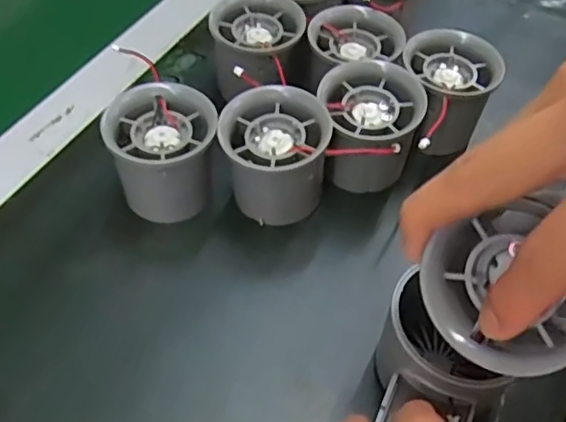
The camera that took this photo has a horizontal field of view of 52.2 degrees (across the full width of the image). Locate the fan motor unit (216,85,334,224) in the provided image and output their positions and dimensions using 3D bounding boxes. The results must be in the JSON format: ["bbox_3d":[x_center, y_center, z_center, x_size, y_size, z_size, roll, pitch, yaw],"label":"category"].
[{"bbox_3d":[-0.004,-0.028,0.308,0.056,0.053,0.055,17,53,10],"label":"fan motor unit"}]

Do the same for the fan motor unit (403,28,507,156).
[{"bbox_3d":[0.095,-0.067,0.346,0.053,0.060,0.059,13,53,6],"label":"fan motor unit"}]

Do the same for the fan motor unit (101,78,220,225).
[{"bbox_3d":[-0.062,-0.030,0.305,0.054,0.059,0.056,-3,53,-6],"label":"fan motor unit"}]

